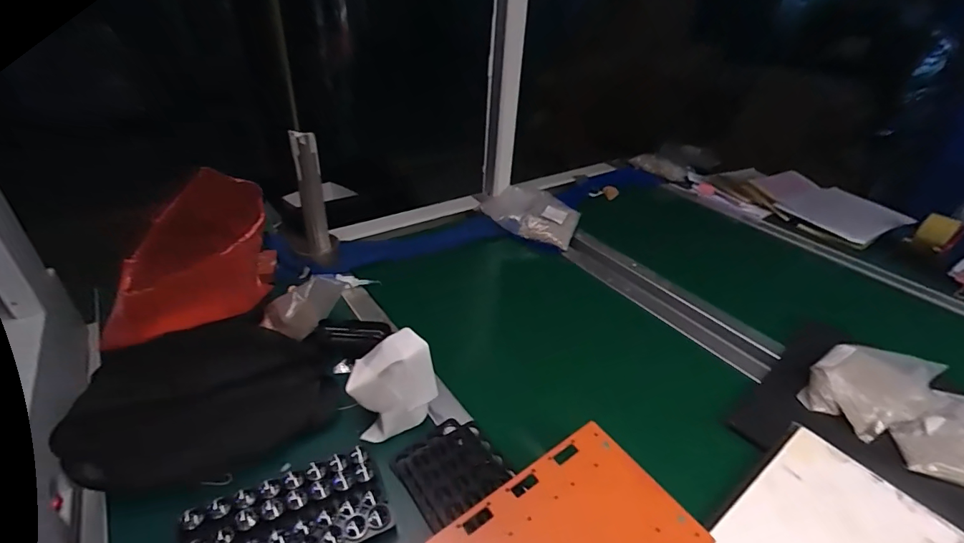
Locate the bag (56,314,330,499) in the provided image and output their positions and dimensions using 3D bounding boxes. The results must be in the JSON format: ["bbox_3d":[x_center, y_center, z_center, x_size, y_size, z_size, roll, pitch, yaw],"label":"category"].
[{"bbox_3d":[-0.353,0.158,0.575,0.294,0.044,0.234,-16,39,-26],"label":"bag"}]

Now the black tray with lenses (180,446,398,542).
[{"bbox_3d":[-0.194,0.255,0.453,0.190,0.028,0.100,-14,38,-23],"label":"black tray with lenses"}]

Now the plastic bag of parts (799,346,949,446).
[{"bbox_3d":[0.552,0.160,0.639,0.175,0.051,0.118,-15,38,-25],"label":"plastic bag of parts"}]

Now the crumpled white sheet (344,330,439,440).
[{"bbox_3d":[-0.113,0.140,0.556,0.101,0.116,0.068,-13,37,-23],"label":"crumpled white sheet"}]

